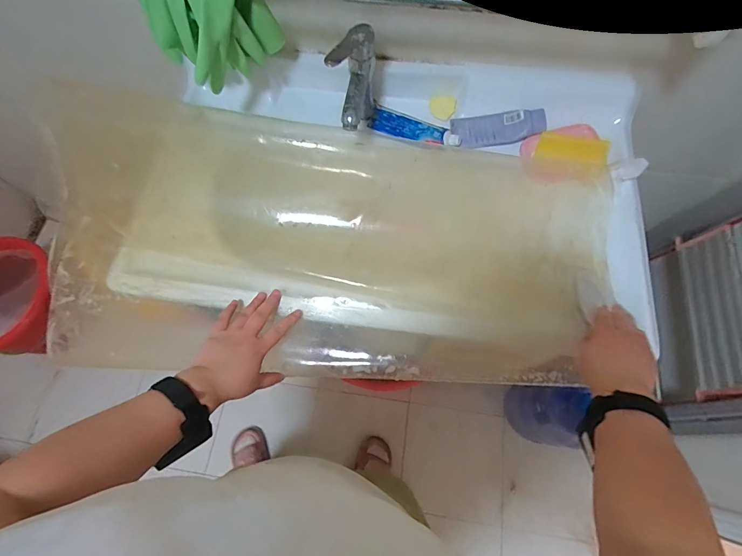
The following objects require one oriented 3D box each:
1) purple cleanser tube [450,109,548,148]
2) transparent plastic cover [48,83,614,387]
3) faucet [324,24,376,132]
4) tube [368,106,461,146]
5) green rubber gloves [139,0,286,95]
[{"bbox_3d":[0.221,-0.262,0.663,0.154,0.024,0.059,-3,69,14],"label":"purple cleanser tube"},{"bbox_3d":[-0.067,-0.040,0.578,0.841,0.124,0.362,7,70,0],"label":"transparent plastic cover"},{"bbox_3d":[-0.026,-0.305,0.616,0.050,0.164,0.140,13,70,7],"label":"faucet"},{"bbox_3d":[0.077,-0.264,0.672,0.164,0.024,0.050,25,72,11],"label":"tube"},{"bbox_3d":[-0.232,-0.376,0.552,0.120,0.139,0.151,39,75,15],"label":"green rubber gloves"}]

